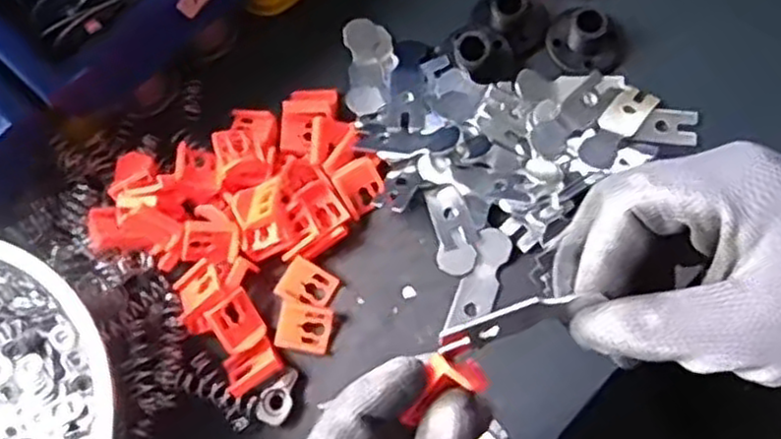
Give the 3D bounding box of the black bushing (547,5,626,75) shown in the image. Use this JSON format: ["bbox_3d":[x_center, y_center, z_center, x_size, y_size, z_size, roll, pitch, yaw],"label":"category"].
[{"bbox_3d":[0.118,-0.110,0.428,0.045,0.025,0.045,-1,74,4],"label":"black bushing"}]

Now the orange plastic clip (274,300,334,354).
[{"bbox_3d":[-0.046,0.058,0.399,0.029,0.004,0.025,7,75,7],"label":"orange plastic clip"}]

